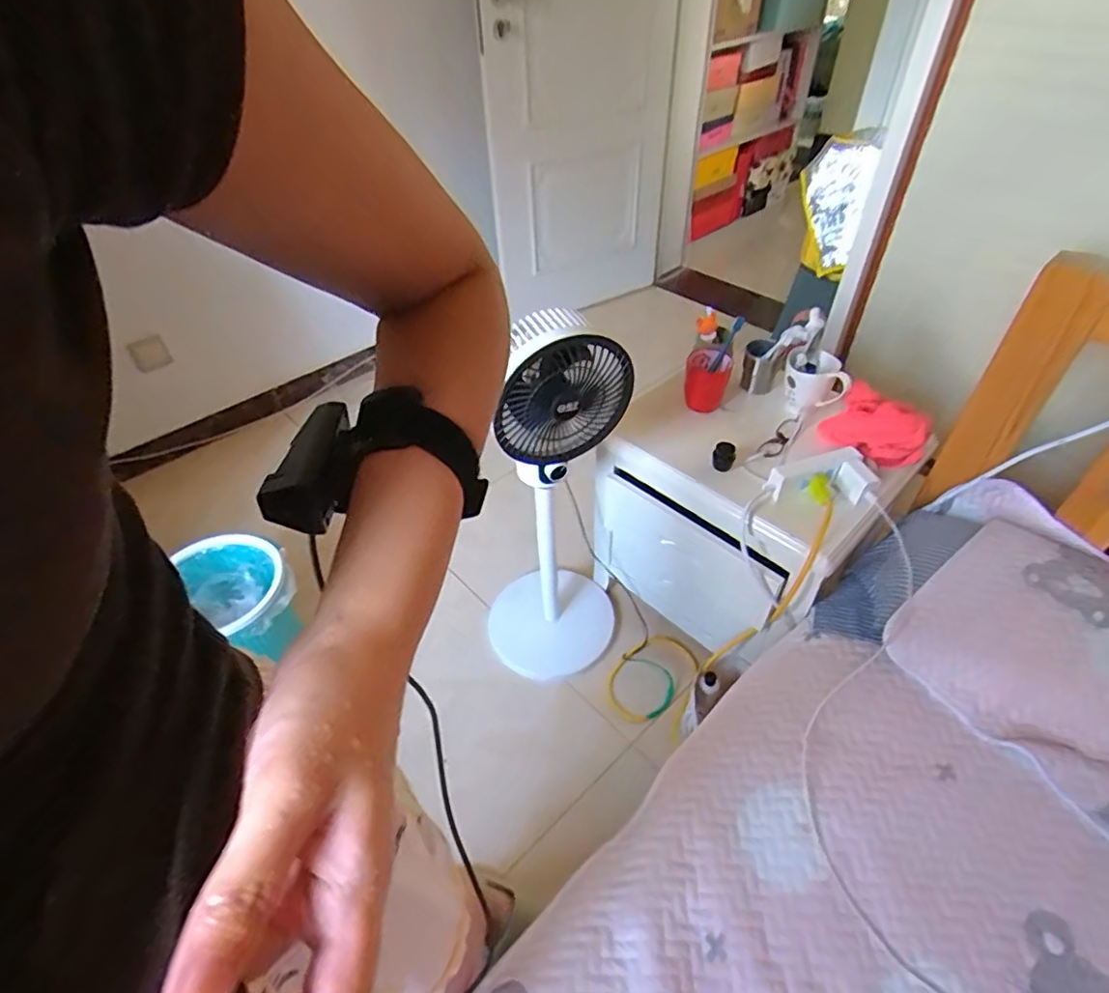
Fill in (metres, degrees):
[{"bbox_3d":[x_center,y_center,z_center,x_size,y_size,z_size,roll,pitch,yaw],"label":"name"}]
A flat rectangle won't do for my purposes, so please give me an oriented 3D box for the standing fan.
[{"bbox_3d":[-0.013,0.032,1.101,0.273,0.772,0.222,-5,45,-3],"label":"standing fan"}]

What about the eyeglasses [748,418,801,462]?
[{"bbox_3d":[0.392,-0.095,1.057,0.033,0.028,0.138,33,54,30],"label":"eyeglasses"}]

